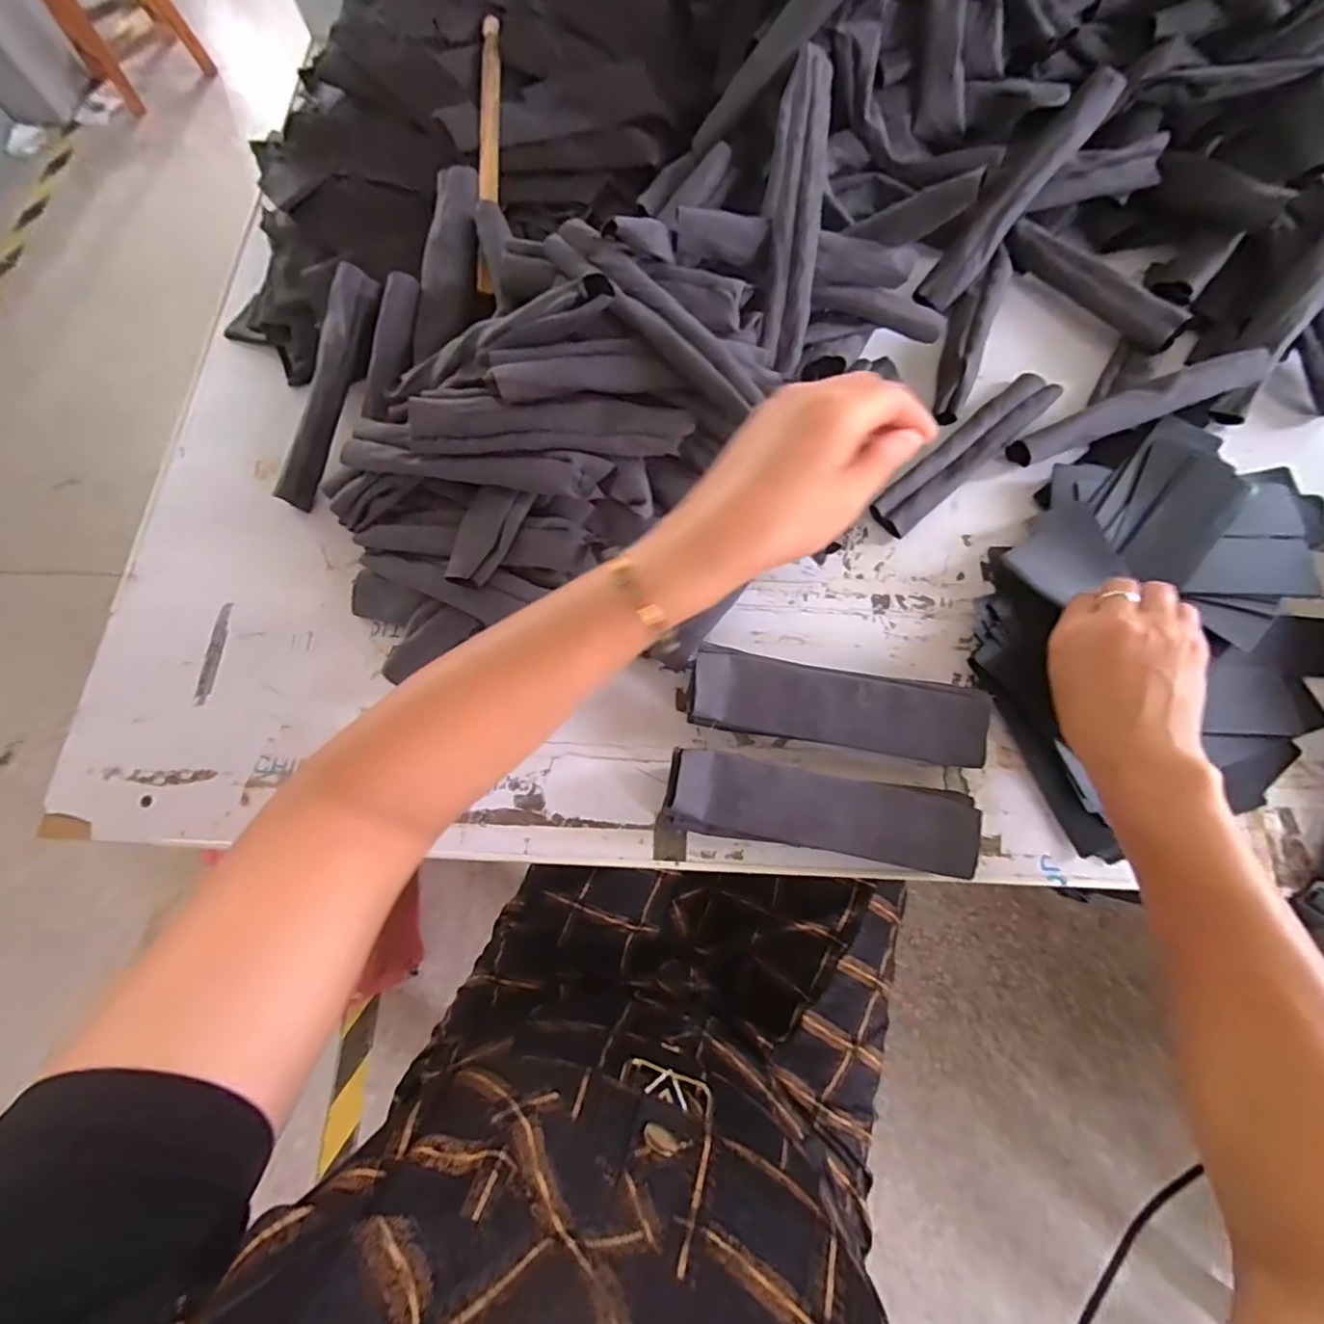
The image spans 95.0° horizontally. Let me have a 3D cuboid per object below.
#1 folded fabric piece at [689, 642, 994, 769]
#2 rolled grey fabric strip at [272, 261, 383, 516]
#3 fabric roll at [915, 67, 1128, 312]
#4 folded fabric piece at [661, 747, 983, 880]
[{"bbox_3d":[0.112,0.032,0.401,0.183,0.045,0.050,11,73,5],"label":"folded fabric piece"},{"bbox_3d":[-0.263,-0.211,0.472,0.031,0.025,0.181,19,93,8],"label":"rolled grey fabric strip"},{"bbox_3d":[0.287,-0.378,0.496,0.031,0.023,0.187,45,110,14],"label":"fabric roll"},{"bbox_3d":[0.098,0.095,0.387,0.187,0.041,0.048,9,73,5],"label":"folded fabric piece"}]

